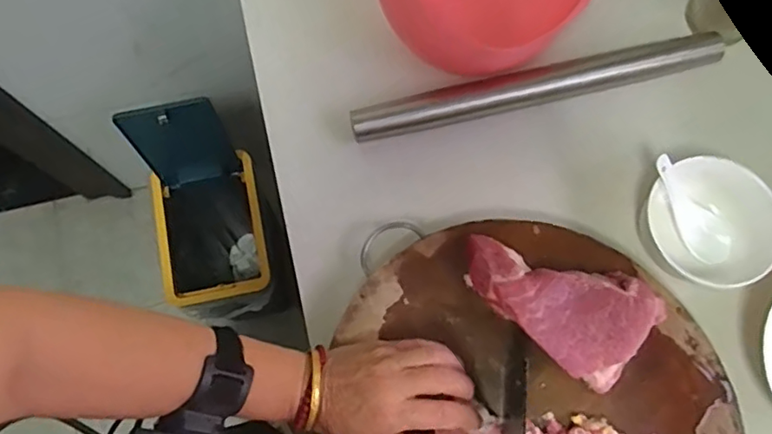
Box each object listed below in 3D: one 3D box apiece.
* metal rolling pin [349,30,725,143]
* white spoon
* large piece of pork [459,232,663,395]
[{"bbox_3d":[0.152,-0.128,0.566,0.373,0.032,0.032,-14,74,-5],"label":"metal rolling pin"},{"bbox_3d":[0.271,-0.009,0.514,0.028,0.036,0.116,-38,101,-11],"label":"white spoon"},{"bbox_3d":[0.137,0.068,0.465,0.154,0.041,0.088,29,75,8],"label":"large piece of pork"}]

